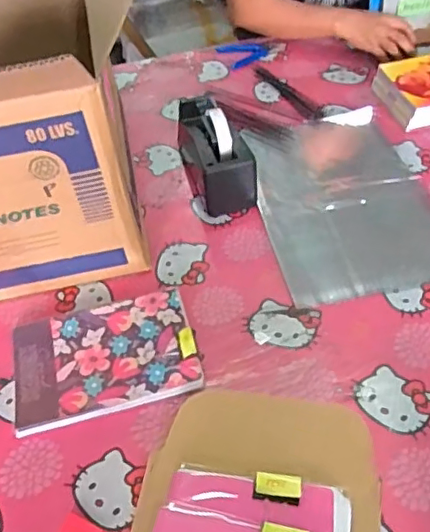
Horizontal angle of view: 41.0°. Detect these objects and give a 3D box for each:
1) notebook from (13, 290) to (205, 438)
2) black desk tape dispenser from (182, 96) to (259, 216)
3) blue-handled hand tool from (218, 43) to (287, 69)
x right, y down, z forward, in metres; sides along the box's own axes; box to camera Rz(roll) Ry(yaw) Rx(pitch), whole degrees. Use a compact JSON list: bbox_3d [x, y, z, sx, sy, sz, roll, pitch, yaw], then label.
[{"bbox_3d":[-0.132,0.108,0.692,0.211,0.015,0.153,-14,47,-6],"label":"notebook"},{"bbox_3d":[-0.010,-0.181,0.869,0.075,0.115,0.206,-18,48,-10],"label":"black desk tape dispenser"},{"bbox_3d":[0.070,-0.440,1.204,0.145,0.009,0.099,5,48,11],"label":"blue-handled hand tool"}]

